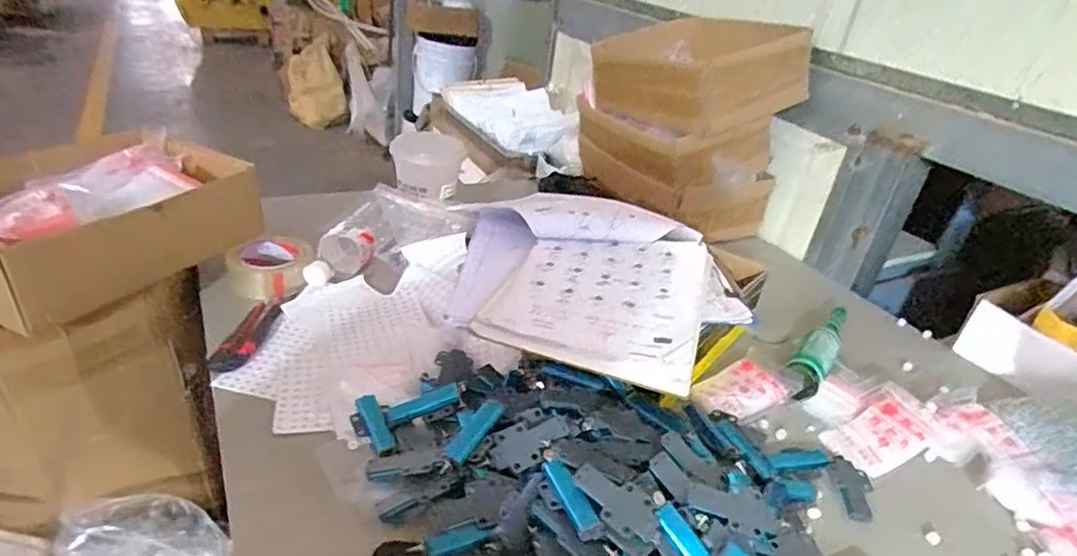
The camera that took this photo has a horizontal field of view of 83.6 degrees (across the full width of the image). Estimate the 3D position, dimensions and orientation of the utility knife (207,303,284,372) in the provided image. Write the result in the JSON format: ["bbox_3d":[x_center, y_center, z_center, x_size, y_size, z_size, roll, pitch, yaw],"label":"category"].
[{"bbox_3d":[-0.348,0.068,0.732,0.041,0.014,0.134,8,29,0],"label":"utility knife"}]

